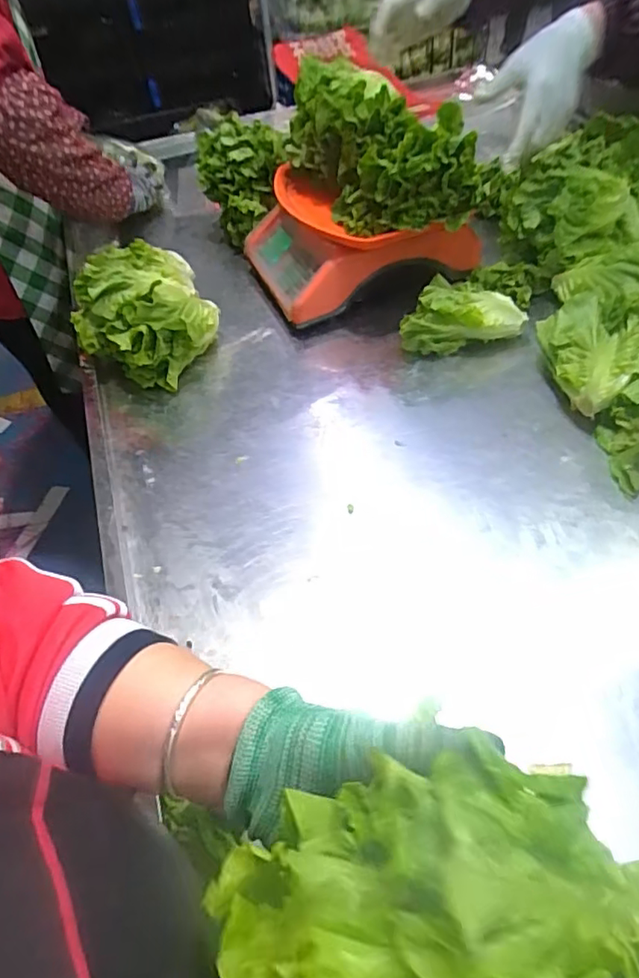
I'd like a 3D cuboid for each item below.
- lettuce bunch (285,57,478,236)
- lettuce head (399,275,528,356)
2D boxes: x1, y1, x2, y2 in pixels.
[{"bbox_3d":[0.061,-0.434,0.720,0.122,0.138,0.269,-31,52,-19],"label":"lettuce bunch"},{"bbox_3d":[0.183,-0.225,0.735,0.158,0.074,0.072,-5,48,3],"label":"lettuce head"}]

